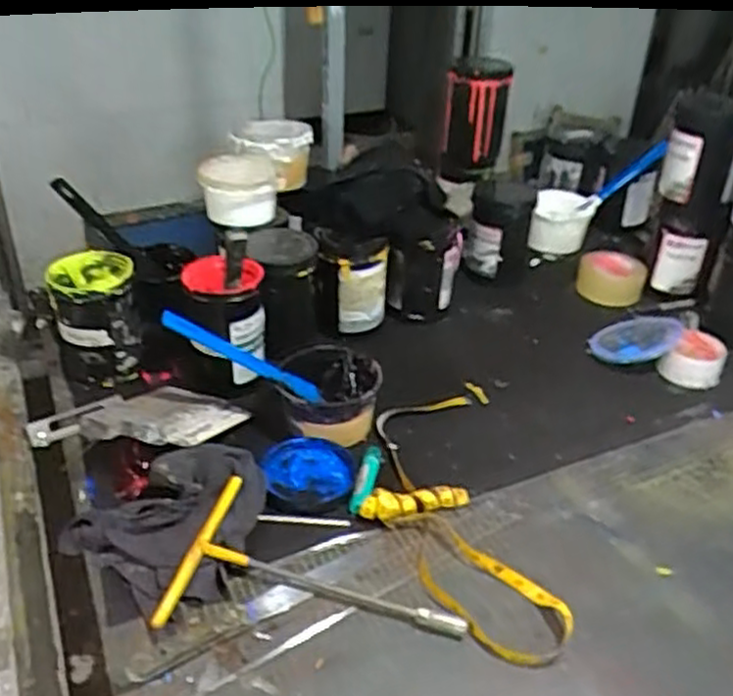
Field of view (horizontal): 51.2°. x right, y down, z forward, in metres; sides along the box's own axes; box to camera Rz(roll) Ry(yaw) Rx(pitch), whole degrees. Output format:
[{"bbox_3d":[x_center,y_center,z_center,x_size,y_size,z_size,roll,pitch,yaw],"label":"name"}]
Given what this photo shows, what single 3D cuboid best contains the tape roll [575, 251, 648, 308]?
[{"bbox_3d":[0.417,-0.116,1.312,0.116,0.056,0.119,1,34,-1],"label":"tape roll"}]

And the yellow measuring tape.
[{"bbox_3d":[0.086,0.171,0.883,0.196,0.041,0.432,-2,33,-6],"label":"yellow measuring tape"}]

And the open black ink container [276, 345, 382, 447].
[{"bbox_3d":[-0.048,0.060,0.998,0.127,0.087,0.143,-4,35,-7],"label":"open black ink container"}]

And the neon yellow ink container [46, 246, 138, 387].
[{"bbox_3d":[-0.362,-0.032,1.035,0.110,0.152,0.120,-11,35,-20],"label":"neon yellow ink container"}]

